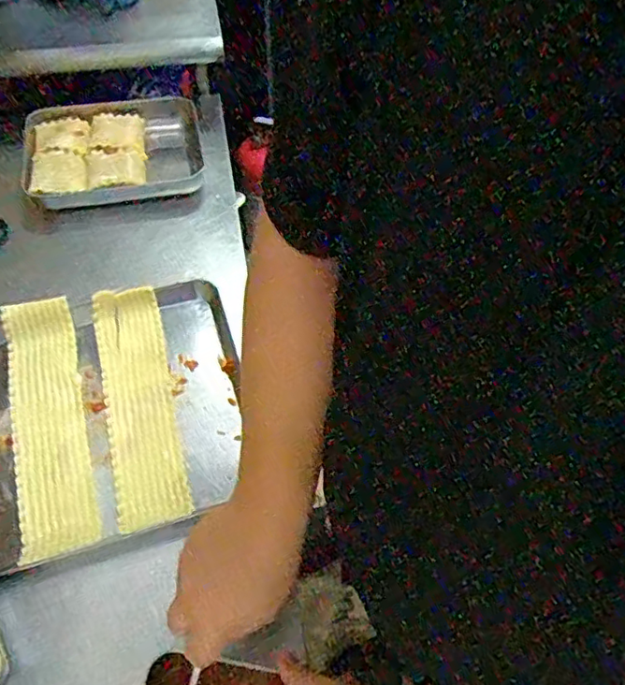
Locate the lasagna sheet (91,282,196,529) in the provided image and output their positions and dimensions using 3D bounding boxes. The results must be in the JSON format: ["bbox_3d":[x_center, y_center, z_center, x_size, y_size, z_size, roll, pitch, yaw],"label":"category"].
[{"bbox_3d":[-0.200,0.064,0.679,0.075,0.040,0.292,-12,58,-10],"label":"lasagna sheet"}]

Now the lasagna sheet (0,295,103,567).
[{"bbox_3d":[-0.297,0.085,0.651,0.082,0.033,0.304,-14,58,-11],"label":"lasagna sheet"}]

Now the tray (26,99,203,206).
[{"bbox_3d":[-0.292,-0.286,0.885,0.251,0.059,0.191,-13,58,-10],"label":"tray"}]

